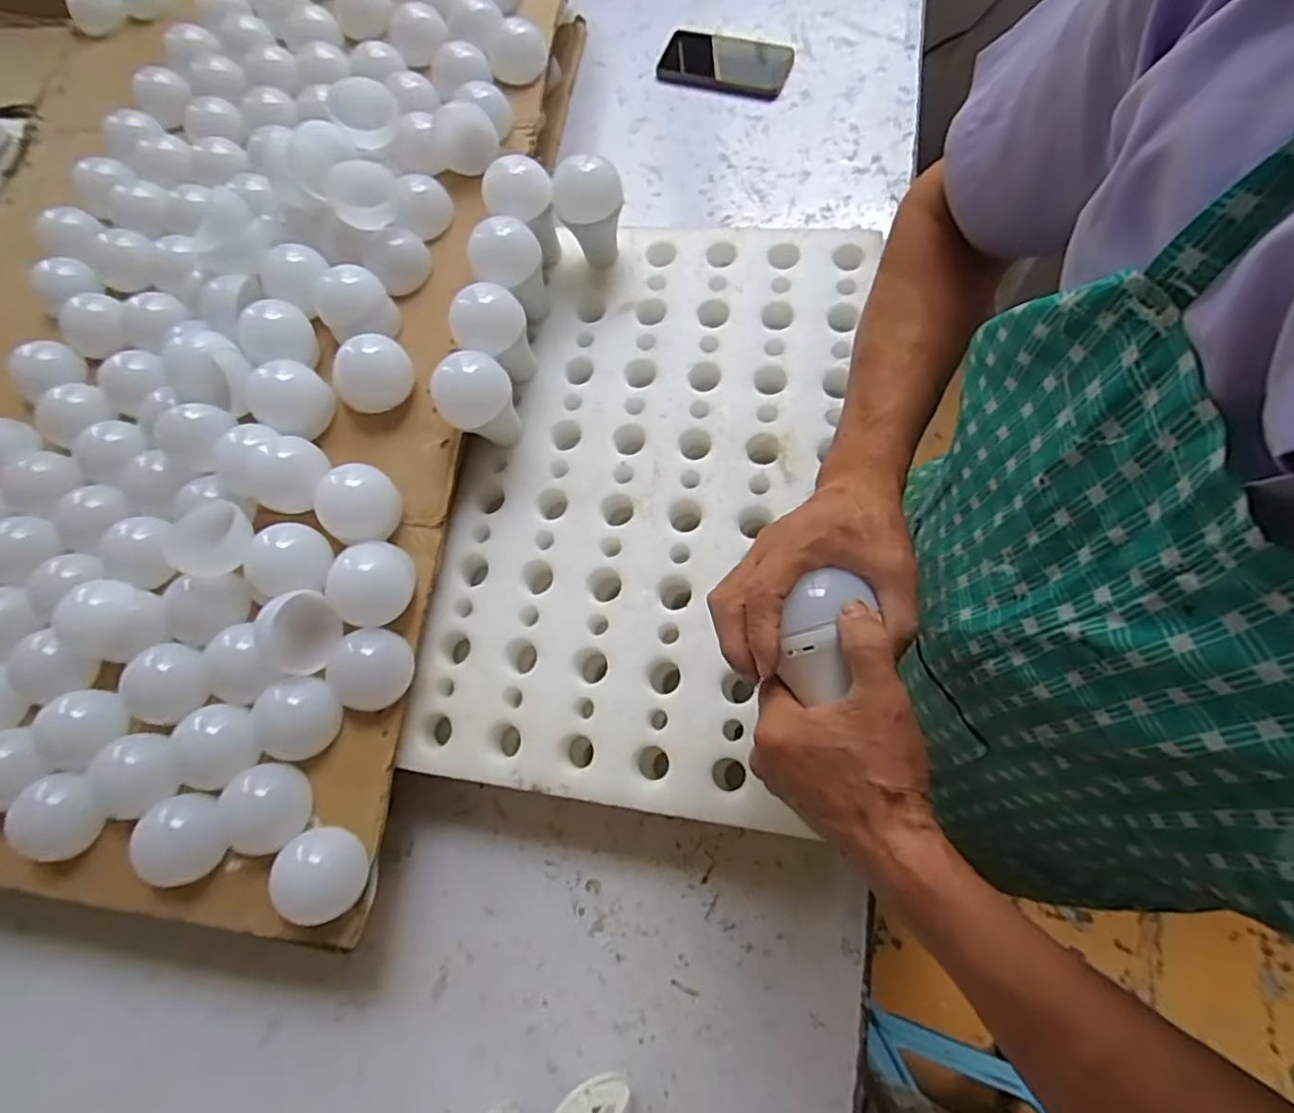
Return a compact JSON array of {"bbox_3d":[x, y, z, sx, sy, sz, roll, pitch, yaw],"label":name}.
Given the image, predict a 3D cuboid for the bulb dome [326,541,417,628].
[{"bbox_3d":[-0.225,0.023,0.536,0.071,0.044,0.065,-44,72,-6],"label":"bulb dome"}]

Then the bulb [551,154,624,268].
[{"bbox_3d":[-0.051,-0.322,0.615,0.064,0.094,0.063,-12,71,4],"label":"bulb"}]

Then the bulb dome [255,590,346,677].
[{"bbox_3d":[-0.279,0.059,0.514,0.054,0.038,0.065,28,79,15],"label":"bulb dome"}]

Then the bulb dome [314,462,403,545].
[{"bbox_3d":[-0.248,-0.043,0.558,0.066,0.046,0.065,-2,72,8],"label":"bulb dome"}]

